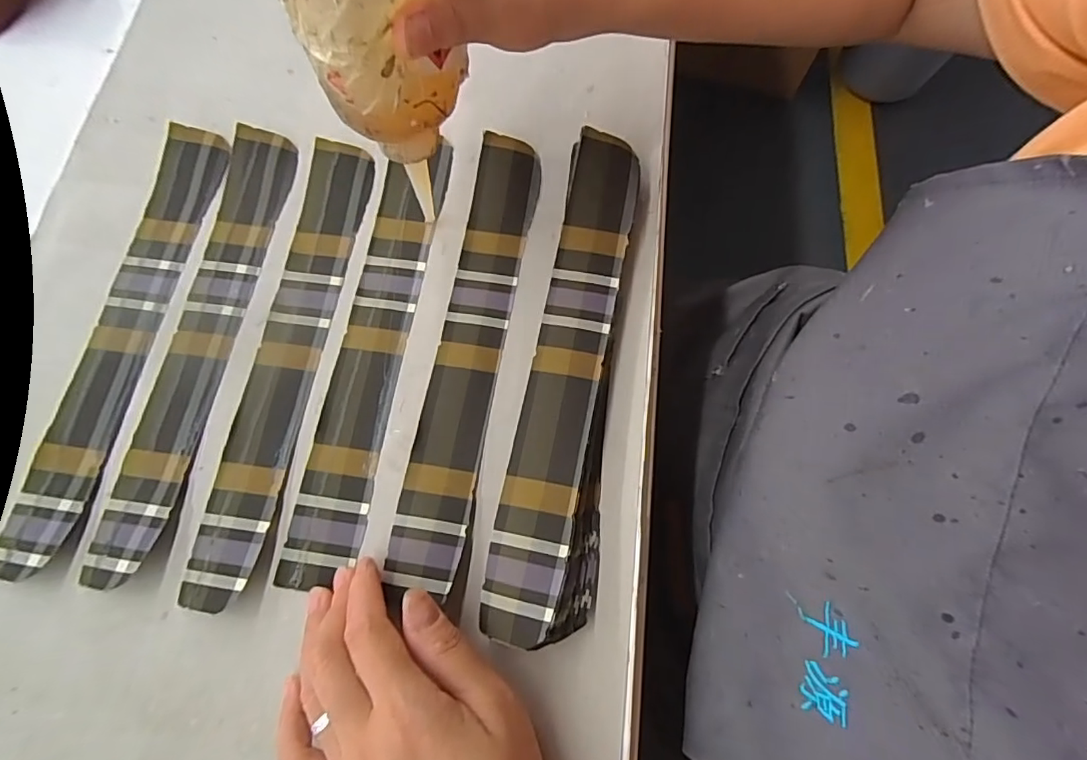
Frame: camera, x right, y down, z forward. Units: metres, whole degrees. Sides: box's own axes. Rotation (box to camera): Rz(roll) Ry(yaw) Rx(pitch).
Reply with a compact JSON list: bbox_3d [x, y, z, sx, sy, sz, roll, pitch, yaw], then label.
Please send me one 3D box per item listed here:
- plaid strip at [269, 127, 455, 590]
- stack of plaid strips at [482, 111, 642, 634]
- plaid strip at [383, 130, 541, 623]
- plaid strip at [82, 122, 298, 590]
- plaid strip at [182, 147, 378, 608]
[{"bbox_3d":[-0.092,-0.021,0.288,0.035,0.005,0.249,8,73,2],"label":"plaid strip"},{"bbox_3d":[0.013,-0.009,0.267,0.047,0.025,0.256,7,73,2],"label":"stack of plaid strips"},{"bbox_3d":[-0.039,-0.020,0.282,0.037,0.013,0.254,9,73,3],"label":"plaid strip"},{"bbox_3d":[-0.186,-0.027,0.286,0.035,0.012,0.255,9,73,3],"label":"plaid strip"},{"bbox_3d":[-0.138,-0.018,0.283,0.034,0.009,0.256,8,73,2],"label":"plaid strip"}]

